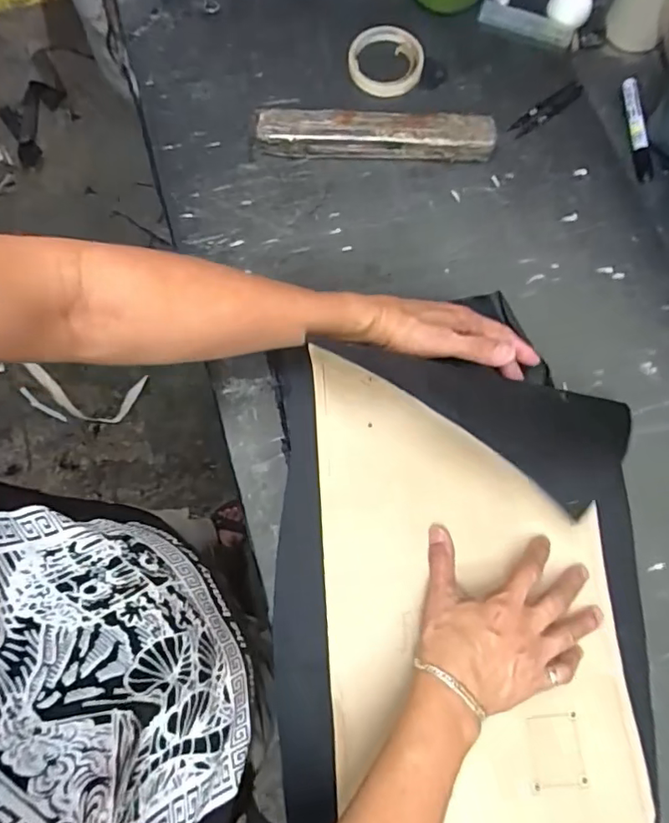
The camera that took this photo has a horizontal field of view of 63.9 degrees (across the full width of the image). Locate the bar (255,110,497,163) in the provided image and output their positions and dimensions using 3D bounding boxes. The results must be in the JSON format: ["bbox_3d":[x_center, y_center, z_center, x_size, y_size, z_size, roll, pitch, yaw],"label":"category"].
[{"bbox_3d":[0.047,-0.301,0.586,0.261,0.036,0.044,2,76,-1],"label":"bar"}]

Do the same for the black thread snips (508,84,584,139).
[{"bbox_3d":[0.246,-0.347,0.615,0.114,0.011,0.018,-37,80,-9],"label":"black thread snips"}]

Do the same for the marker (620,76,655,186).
[{"bbox_3d":[0.357,-0.331,0.629,0.022,0.019,0.127,-5,76,-2],"label":"marker"}]

